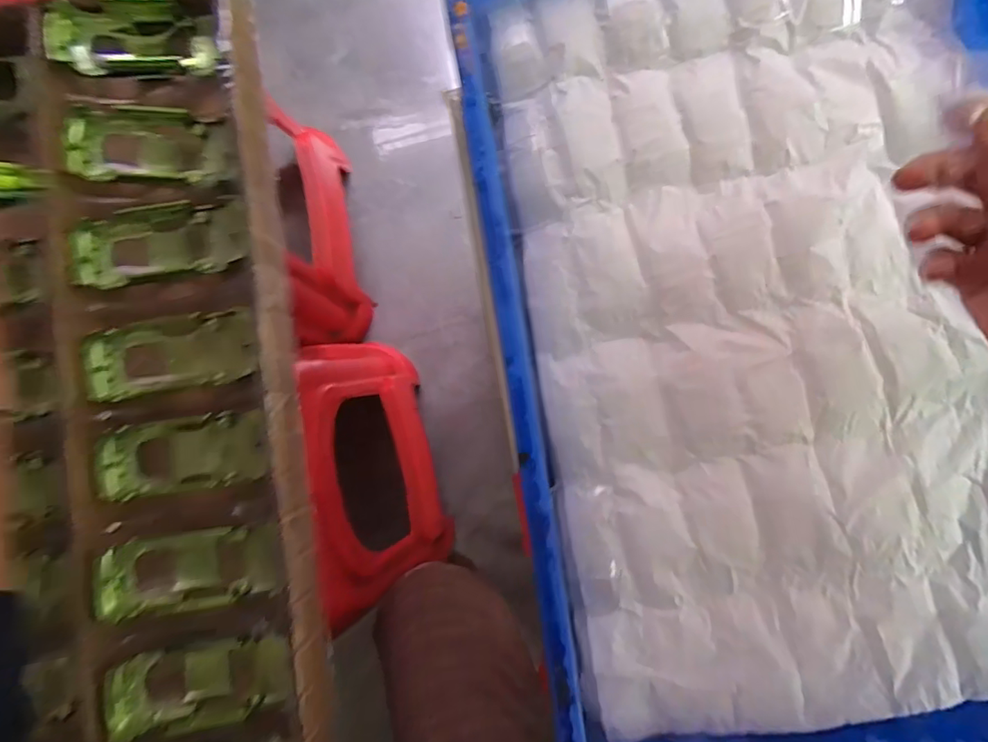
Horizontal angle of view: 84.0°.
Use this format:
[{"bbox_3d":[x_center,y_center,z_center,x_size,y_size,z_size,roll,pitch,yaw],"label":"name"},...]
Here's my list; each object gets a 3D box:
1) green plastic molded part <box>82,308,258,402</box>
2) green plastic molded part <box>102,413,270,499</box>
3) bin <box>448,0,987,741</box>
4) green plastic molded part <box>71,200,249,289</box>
[{"bbox_3d":[-0.242,-0.011,0.423,0.131,0.034,0.056,-9,86,4],"label":"green plastic molded part"},{"bbox_3d":[-0.232,0.063,0.414,0.118,0.033,0.052,-8,87,4],"label":"green plastic molded part"},{"bbox_3d":[0.179,-0.044,0.349,0.356,0.074,0.549,-9,87,4],"label":"bin"},{"bbox_3d":[-0.257,-0.098,0.425,0.121,0.031,0.056,-12,86,4],"label":"green plastic molded part"}]

